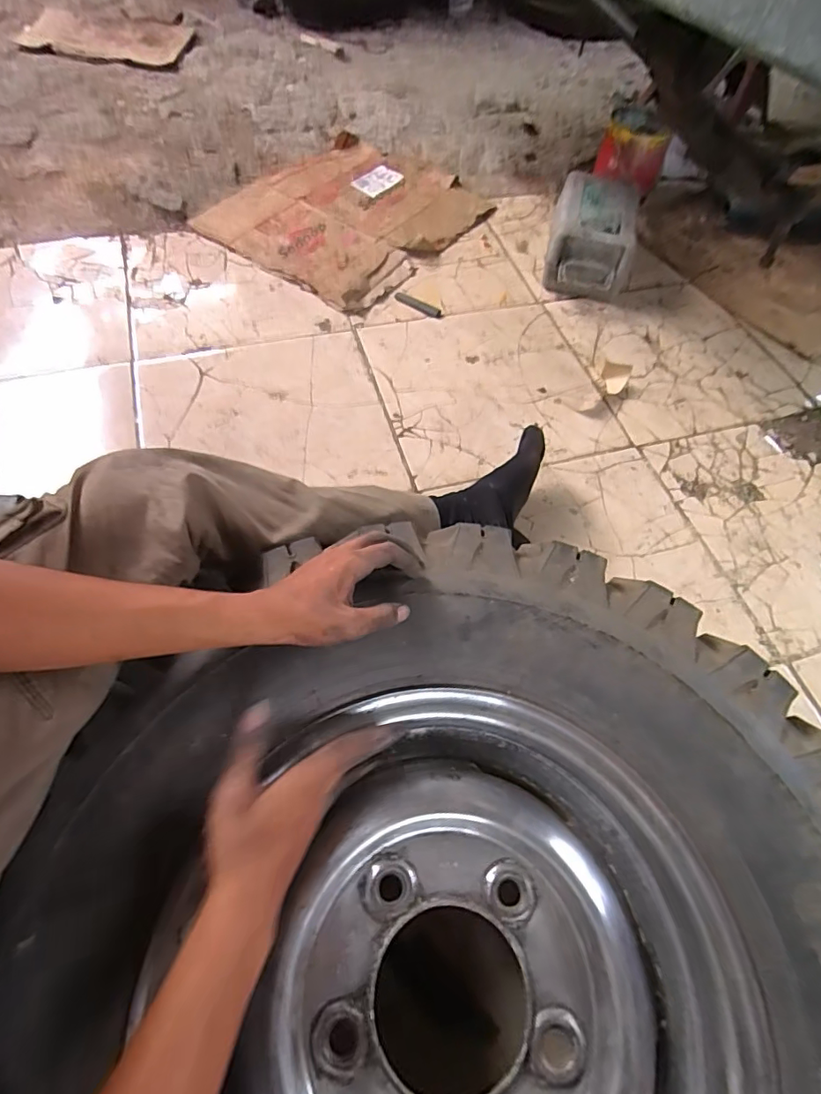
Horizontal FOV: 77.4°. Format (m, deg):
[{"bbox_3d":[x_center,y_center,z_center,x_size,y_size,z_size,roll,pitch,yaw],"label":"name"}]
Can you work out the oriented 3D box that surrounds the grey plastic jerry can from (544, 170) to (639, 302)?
[{"bbox_3d":[0.344,-0.589,0.976,0.170,0.126,0.191,17,61,6],"label":"grey plastic jerry can"}]

